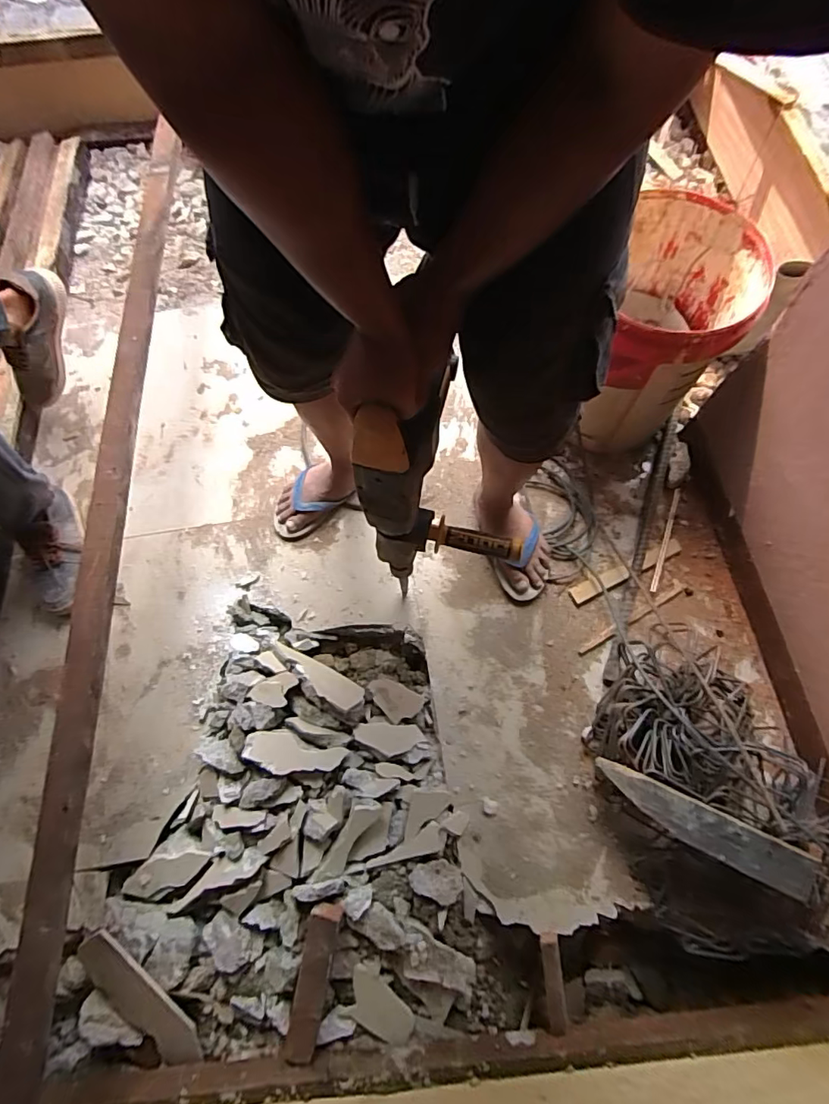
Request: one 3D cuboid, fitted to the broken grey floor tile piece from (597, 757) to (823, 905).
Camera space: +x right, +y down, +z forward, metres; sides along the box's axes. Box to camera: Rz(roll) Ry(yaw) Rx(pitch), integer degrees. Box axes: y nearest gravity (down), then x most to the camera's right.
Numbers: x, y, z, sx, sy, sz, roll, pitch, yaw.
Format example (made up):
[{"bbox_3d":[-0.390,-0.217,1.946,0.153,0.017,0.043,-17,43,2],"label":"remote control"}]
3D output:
[{"bbox_3d":[0.408,0.393,0.757,0.284,0.017,0.060,18,66,33],"label":"broken grey floor tile piece"}]

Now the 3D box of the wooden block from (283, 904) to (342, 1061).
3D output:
[{"bbox_3d":[-0.160,0.671,0.808,0.047,0.031,0.241,11,90,6],"label":"wooden block"}]

